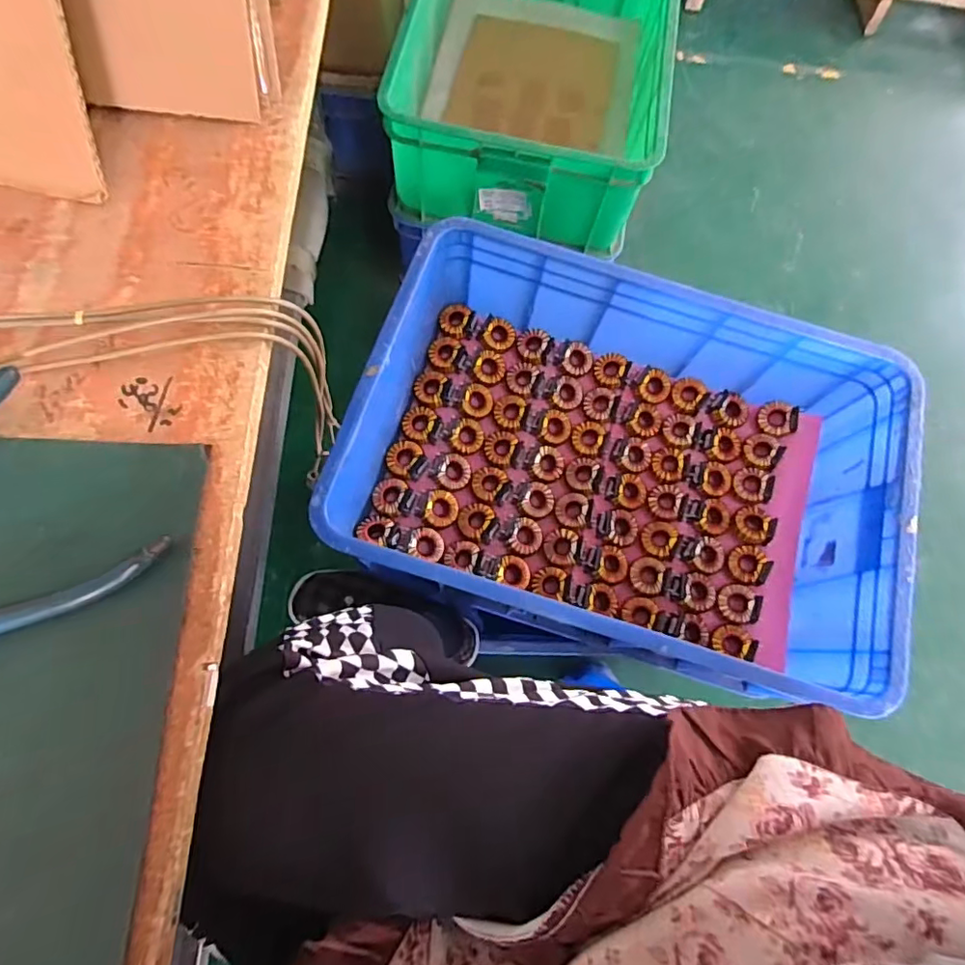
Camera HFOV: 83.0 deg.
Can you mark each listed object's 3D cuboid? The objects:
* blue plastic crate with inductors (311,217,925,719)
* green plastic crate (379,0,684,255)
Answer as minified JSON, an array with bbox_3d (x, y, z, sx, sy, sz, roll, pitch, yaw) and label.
[{"bbox_3d":[0.169,-0.032,0.656,0.597,0.180,0.399,17,73,1],"label":"blue plastic crate with inductors"},{"bbox_3d":[0.091,-0.704,0.922,0.401,0.185,0.563,10,73,-2],"label":"green plastic crate"}]

